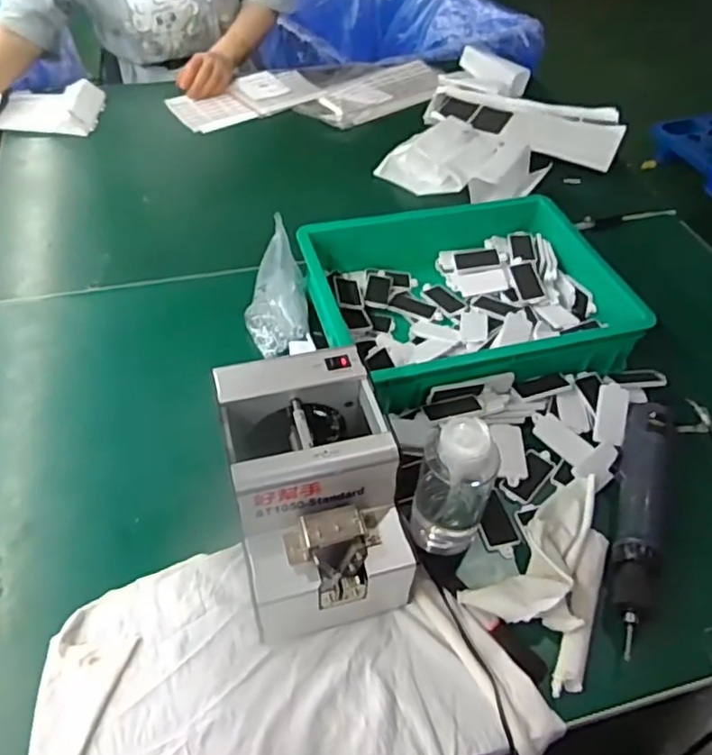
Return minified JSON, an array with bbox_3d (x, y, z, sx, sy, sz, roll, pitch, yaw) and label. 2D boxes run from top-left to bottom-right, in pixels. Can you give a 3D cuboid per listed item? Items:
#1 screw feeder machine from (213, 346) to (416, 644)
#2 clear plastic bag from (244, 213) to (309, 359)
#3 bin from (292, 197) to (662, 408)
[{"bbox_3d":[-0.036,0.094,0.517,0.119,0.144,0.172,-11,49,-12],"label":"screw feeder machine"},{"bbox_3d":[-0.092,-0.103,0.735,0.070,0.039,0.157,1,83,-2],"label":"clear plastic bag"},{"bbox_3d":[0.118,-0.102,0.736,0.329,0.071,0.282,-10,49,-12],"label":"bin"}]

